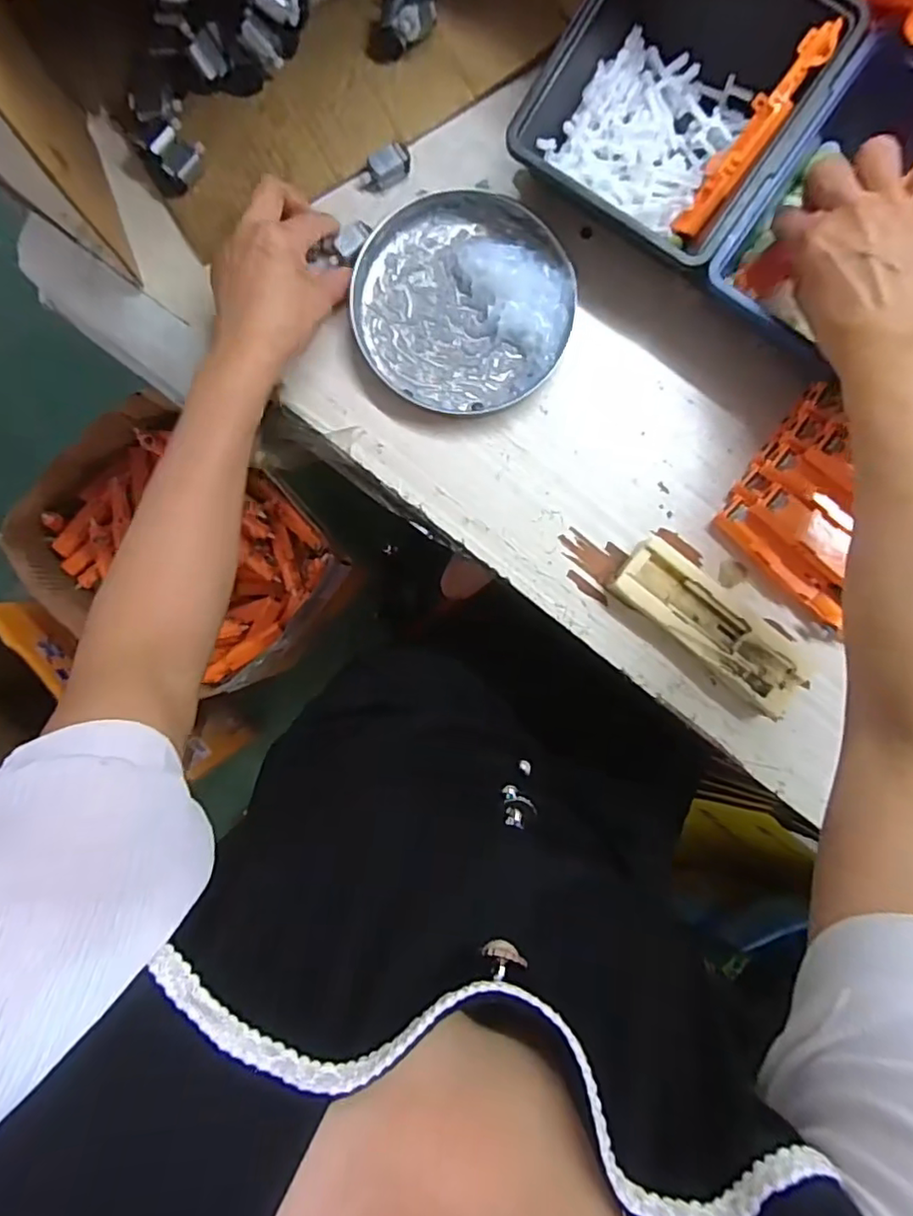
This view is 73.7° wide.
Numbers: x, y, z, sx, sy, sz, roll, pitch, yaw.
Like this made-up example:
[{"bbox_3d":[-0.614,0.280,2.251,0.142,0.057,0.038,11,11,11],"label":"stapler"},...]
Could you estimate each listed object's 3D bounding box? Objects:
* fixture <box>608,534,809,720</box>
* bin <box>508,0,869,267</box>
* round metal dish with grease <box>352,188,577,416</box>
[{"bbox_3d":[0.169,0.013,0.409,0.142,0.025,0.044,39,90,-1],"label":"fixture"},{"bbox_3d":[0.132,-0.307,0.374,0.143,0.069,0.153,34,91,-1],"label":"bin"},{"bbox_3d":[0.005,-0.204,0.407,0.140,0.017,0.136,0,91,-1],"label":"round metal dish with grease"}]

